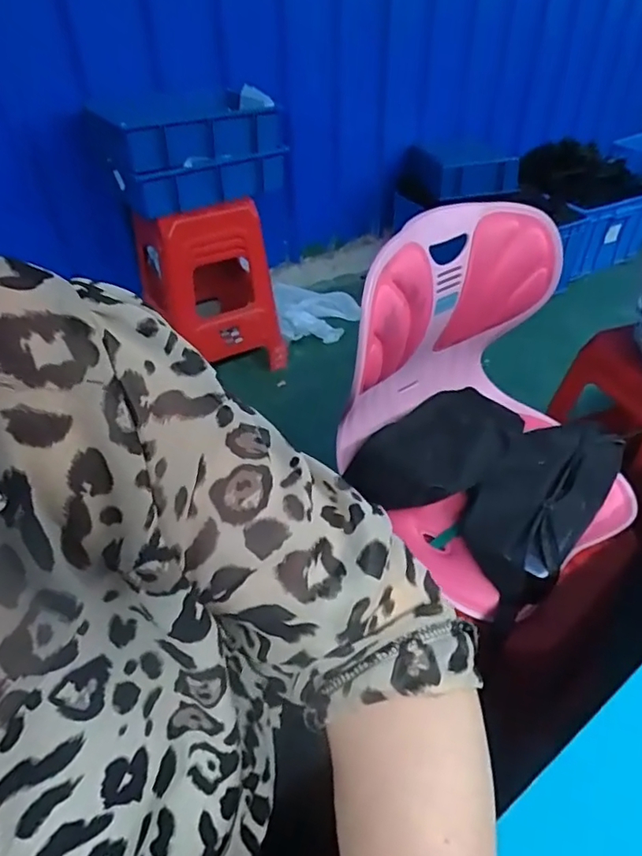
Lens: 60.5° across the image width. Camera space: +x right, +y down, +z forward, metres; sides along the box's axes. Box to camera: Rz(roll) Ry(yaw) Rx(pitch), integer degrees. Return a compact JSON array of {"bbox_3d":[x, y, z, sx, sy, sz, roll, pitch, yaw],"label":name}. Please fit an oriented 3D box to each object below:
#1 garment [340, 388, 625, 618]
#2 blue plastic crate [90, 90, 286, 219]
[{"bbox_3d":[0.208,0.055,0.684,0.252,0.100,0.260,27,48,29],"label":"garment"},{"bbox_3d":[-0.331,-0.721,1.438,0.463,0.230,0.264,-21,45,-22],"label":"blue plastic crate"}]

